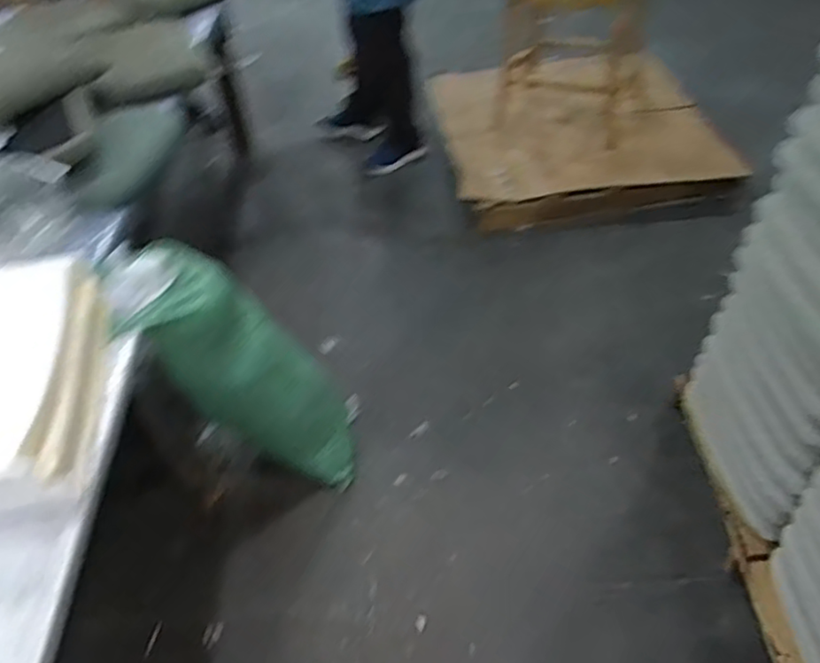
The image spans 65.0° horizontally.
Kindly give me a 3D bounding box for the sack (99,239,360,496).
[{"bbox_3d":[-0.415,0.090,1.550,0.201,0.747,0.248,-15,41,29],"label":"sack"}]

